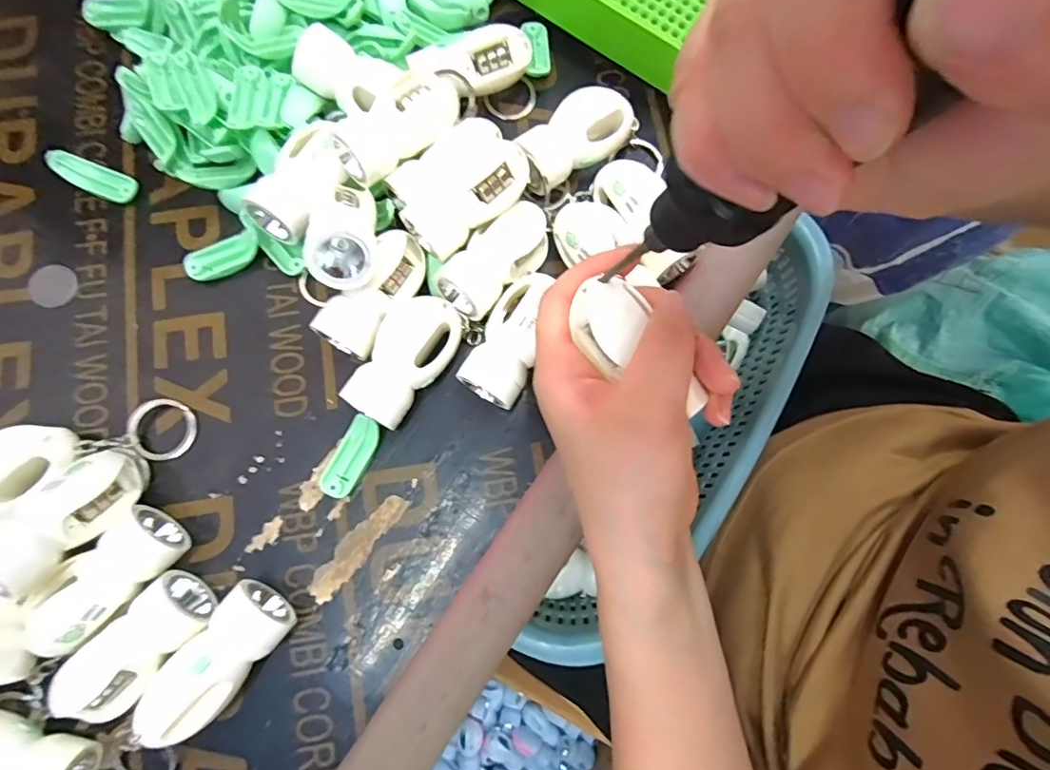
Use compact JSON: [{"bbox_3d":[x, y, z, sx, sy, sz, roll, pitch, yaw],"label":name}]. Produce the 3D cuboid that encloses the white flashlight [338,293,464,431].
[{"bbox_3d":[-0.057,-0.012,0.262,0.036,0.027,0.064,26,80,6],"label":"white flashlight"}]

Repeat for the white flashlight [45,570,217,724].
[{"bbox_3d":[-0.166,0.113,0.235,0.031,0.026,0.061,42,82,9],"label":"white flashlight"}]

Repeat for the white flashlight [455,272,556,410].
[{"bbox_3d":[-0.006,-0.023,0.263,0.029,0.028,0.068,23,79,5],"label":"white flashlight"}]

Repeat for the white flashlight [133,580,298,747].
[{"bbox_3d":[-0.130,0.117,0.231,0.031,0.032,0.063,40,81,8],"label":"white flashlight"}]

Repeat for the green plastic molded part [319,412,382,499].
[{"bbox_3d":[-0.084,0.035,0.261,0.016,0.009,0.040,28,80,6],"label":"green plastic molded part"}]

